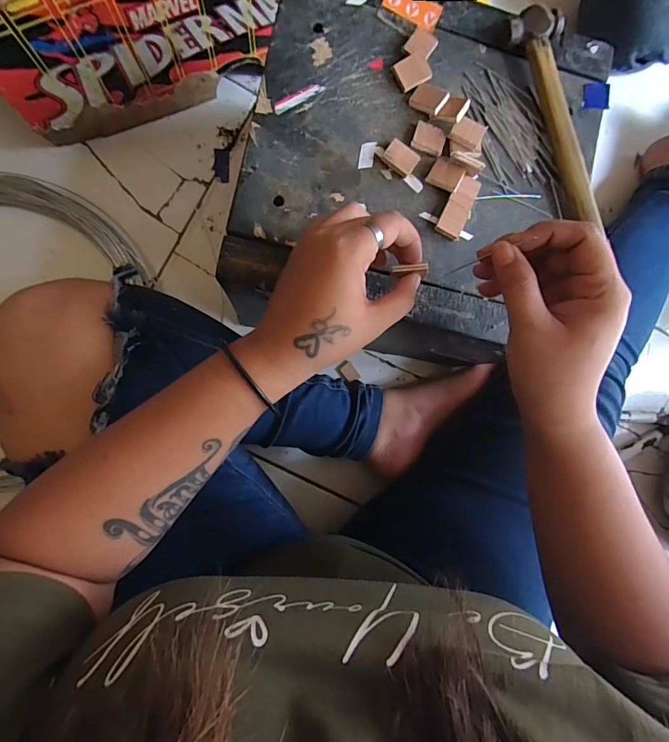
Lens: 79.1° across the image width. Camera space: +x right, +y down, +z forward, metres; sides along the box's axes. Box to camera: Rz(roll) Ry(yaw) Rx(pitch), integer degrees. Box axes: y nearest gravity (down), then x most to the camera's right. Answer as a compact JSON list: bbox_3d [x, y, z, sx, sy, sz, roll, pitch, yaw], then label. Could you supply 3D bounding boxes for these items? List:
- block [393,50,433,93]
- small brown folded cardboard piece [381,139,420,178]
[{"bbox_3d":[0.061,-0.232,0.314,0.026,0.007,0.022,-31,92,-8],"label":"block"},{"bbox_3d":[0.052,-0.164,0.312,0.025,0.004,0.020,34,84,-5],"label":"small brown folded cardboard piece"}]

